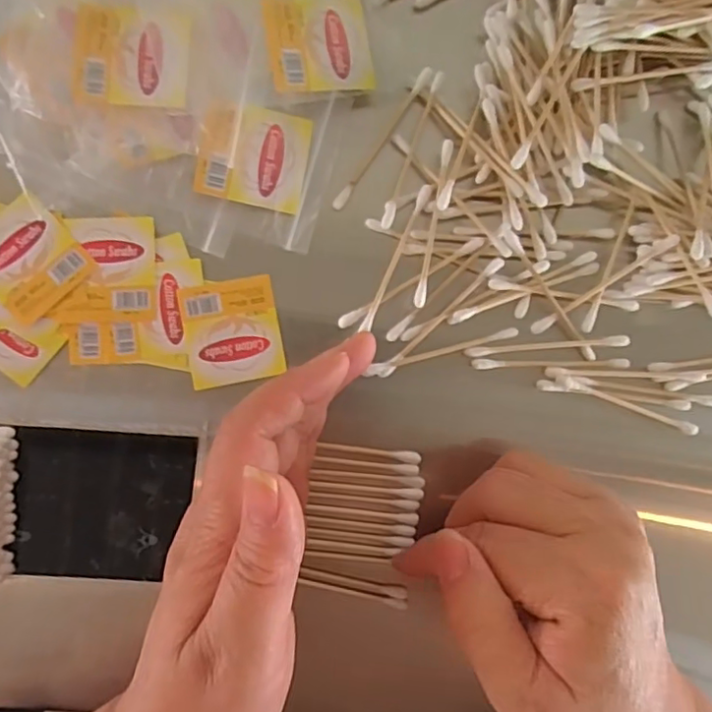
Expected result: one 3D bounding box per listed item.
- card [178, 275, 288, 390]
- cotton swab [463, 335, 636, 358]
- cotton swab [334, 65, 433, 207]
[{"bbox_3d":[-0.052,-0.011,0.250,0.039,0.004,0.042,-11,91,-6],"label":"card"},{"bbox_3d":[0.084,-0.004,0.261,0.072,0.005,0.005,-4,90,-6],"label":"cotton swab"},{"bbox_3d":[0.011,-0.094,0.257,0.005,0.006,0.071,34,89,-4],"label":"cotton swab"}]

